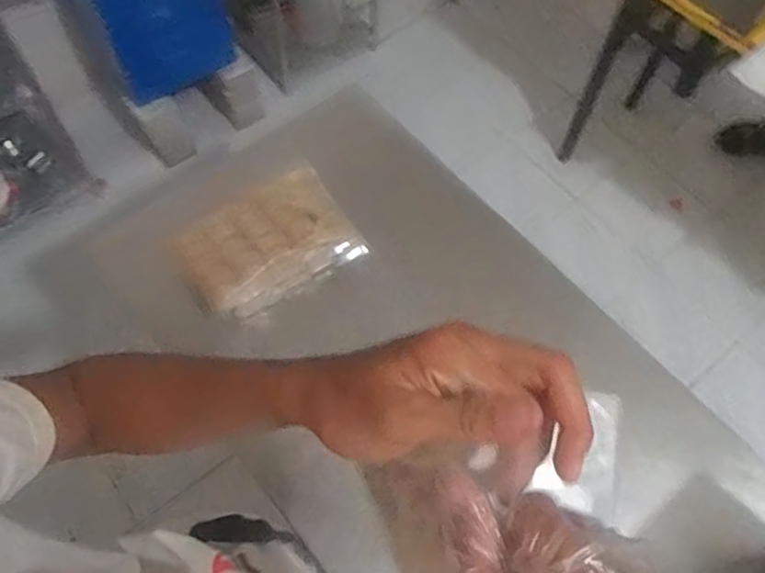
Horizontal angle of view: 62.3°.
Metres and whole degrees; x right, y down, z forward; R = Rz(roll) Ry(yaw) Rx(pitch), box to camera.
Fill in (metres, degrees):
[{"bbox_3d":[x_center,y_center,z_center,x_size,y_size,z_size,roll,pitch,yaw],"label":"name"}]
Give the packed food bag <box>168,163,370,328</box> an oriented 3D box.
[{"bbox_3d":[-0.151,-0.058,0.864,0.224,0.082,0.138,-31,68,-16],"label":"packed food bag"}]

